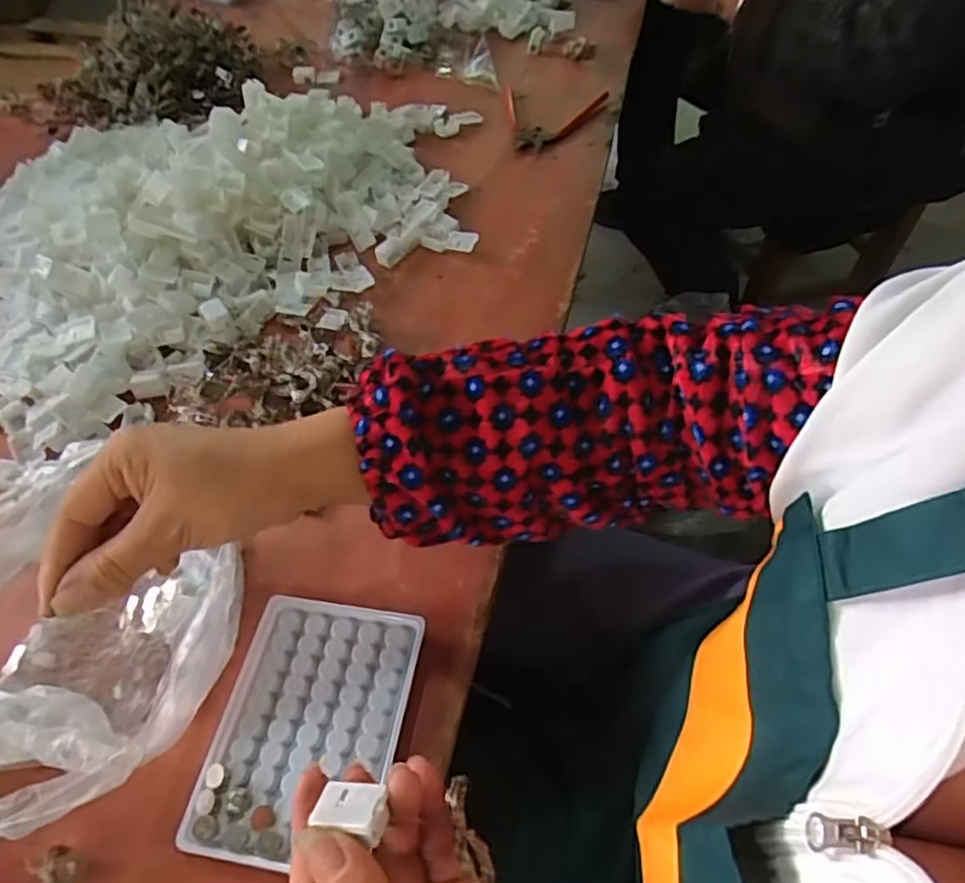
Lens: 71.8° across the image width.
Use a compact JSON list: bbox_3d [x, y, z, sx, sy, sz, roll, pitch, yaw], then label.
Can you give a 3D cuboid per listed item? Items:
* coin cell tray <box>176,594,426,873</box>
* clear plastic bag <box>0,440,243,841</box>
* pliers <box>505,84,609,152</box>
[{"bbox_3d":[-0.091,0.147,0.351,0.093,0.014,0.129,7,54,9],"label":"coin cell tray"},{"bbox_3d":[-0.222,0.098,0.367,0.160,0.052,0.204,-12,53,-5],"label":"clear plastic bag"},{"bbox_3d":[0.086,-0.365,0.741,0.112,0.016,0.133,-4,53,1],"label":"pliers"}]

